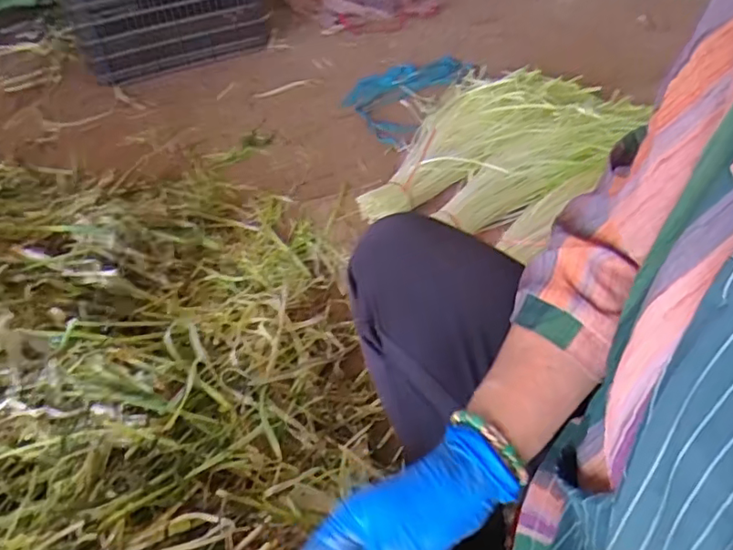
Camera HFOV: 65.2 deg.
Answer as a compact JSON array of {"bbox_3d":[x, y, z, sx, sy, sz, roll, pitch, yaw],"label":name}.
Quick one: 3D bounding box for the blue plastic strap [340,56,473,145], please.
[{"bbox_3d":[0.091,-0.487,1.479,0.237,0.029,0.451,24,52,19],"label":"blue plastic strap"}]

